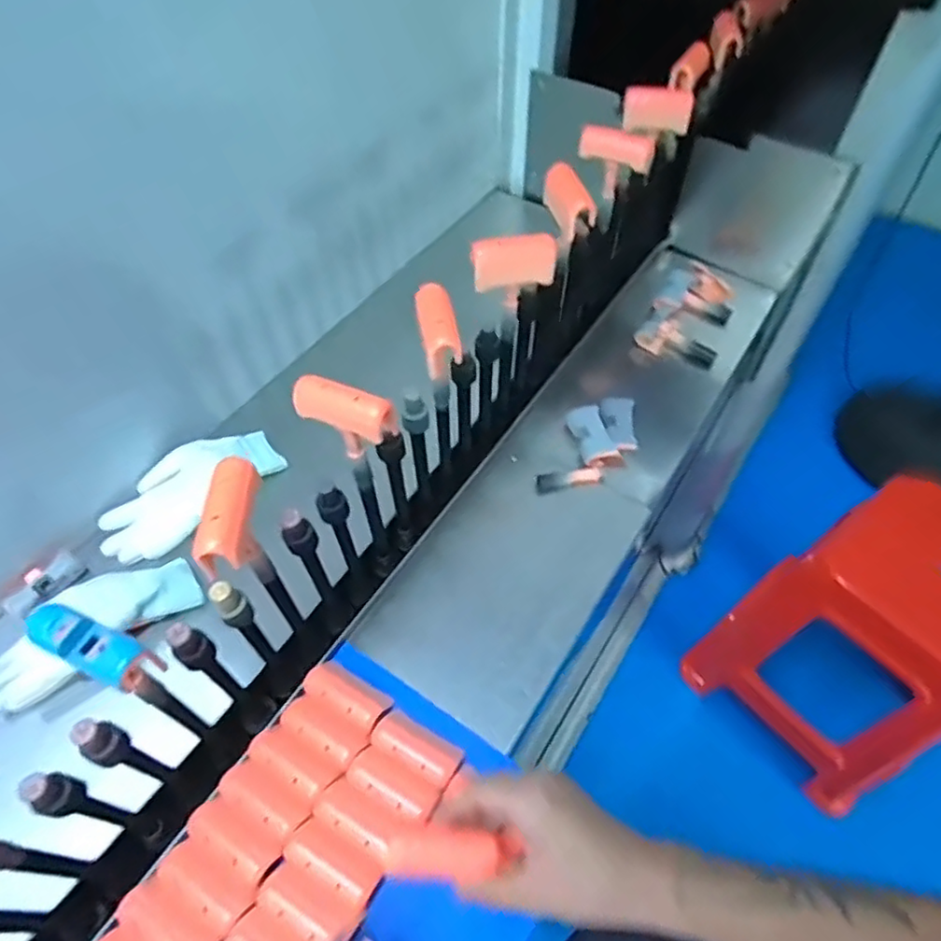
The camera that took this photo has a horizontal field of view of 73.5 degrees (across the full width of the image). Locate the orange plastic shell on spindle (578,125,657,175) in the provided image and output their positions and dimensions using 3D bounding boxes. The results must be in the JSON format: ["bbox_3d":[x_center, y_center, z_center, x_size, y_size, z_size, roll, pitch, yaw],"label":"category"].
[{"bbox_3d":[0.157,-0.352,0.688,0.086,0.030,0.033,24,60,17],"label":"orange plastic shell on spindle"}]

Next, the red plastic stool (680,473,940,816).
[{"bbox_3d":[0.717,0.319,1.183,0.325,0.553,0.380,-36,62,-21],"label":"red plastic stool"}]

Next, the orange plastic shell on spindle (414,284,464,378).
[{"bbox_3d":[-0.028,-0.124,0.534,0.029,0.035,0.084,-11,56,-6],"label":"orange plastic shell on spindle"}]

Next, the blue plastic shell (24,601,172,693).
[{"bbox_3d":[-0.219,0.101,0.365,0.078,0.020,0.026,22,59,16],"label":"blue plastic shell"}]

